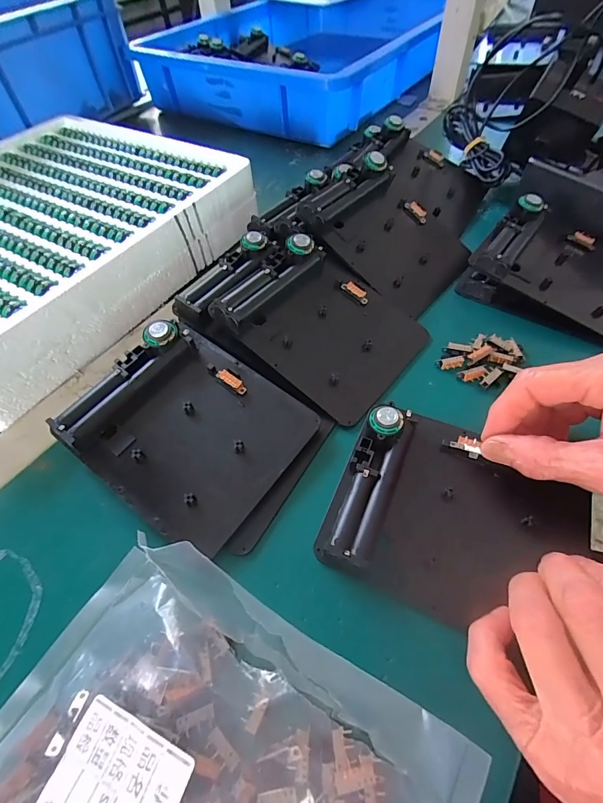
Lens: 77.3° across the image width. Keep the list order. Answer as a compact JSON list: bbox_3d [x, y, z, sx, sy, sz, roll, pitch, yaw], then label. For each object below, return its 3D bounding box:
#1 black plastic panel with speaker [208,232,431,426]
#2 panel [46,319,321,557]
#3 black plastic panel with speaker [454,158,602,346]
[{"bbox_3d":[0.019,-0.060,0.276,0.133,0.021,0.112,40,65,5],"label":"black plastic panel with speaker"},{"bbox_3d":[-0.067,0.014,0.235,0.129,0.023,0.111,37,65,10],"label":"panel"},{"bbox_3d":[0.235,-0.140,0.317,0.135,0.046,0.188,28,60,21],"label":"black plastic panel with speaker"}]

